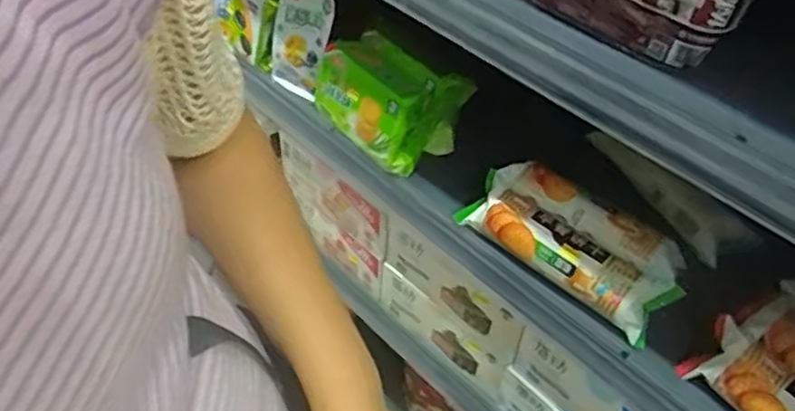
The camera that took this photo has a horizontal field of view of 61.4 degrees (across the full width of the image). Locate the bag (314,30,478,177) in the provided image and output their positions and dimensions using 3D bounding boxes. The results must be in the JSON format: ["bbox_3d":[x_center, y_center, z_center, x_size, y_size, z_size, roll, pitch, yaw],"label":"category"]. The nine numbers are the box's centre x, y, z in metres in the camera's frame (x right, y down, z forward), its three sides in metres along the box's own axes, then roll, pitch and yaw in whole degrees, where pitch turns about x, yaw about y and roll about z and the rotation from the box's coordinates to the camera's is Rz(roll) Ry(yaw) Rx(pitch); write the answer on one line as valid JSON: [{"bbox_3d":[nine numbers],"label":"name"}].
[{"bbox_3d":[-0.013,-0.141,0.847,0.120,0.094,0.175,-34,56,-30],"label":"bag"}]

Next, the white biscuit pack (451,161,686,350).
[{"bbox_3d":[0.191,0.035,0.726,0.227,0.051,0.106,34,53,26],"label":"white biscuit pack"}]

